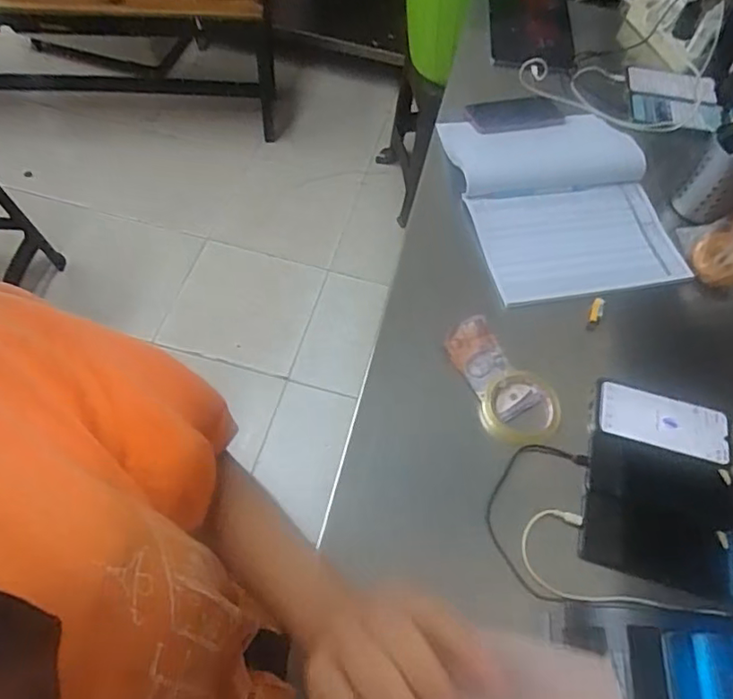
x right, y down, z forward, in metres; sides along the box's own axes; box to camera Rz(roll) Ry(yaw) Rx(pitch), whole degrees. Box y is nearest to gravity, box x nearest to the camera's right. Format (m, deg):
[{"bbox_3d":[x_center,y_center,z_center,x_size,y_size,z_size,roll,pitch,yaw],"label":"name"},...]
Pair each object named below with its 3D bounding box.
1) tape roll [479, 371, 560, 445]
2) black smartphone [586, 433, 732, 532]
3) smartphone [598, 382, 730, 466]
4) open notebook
[{"bbox_3d":[0.195,0.070,0.723,0.095,0.029,0.094,2,60,-3],"label":"tape roll"},{"bbox_3d":[0.350,0.157,0.688,0.167,0.015,0.077,15,60,4],"label":"black smartphone"},{"bbox_3d":[0.370,0.089,0.717,0.159,0.012,0.076,16,60,5],"label":"smartphone"},{"bbox_3d":[0.303,-0.240,0.885,0.301,0.032,0.343,-8,61,-9],"label":"open notebook"}]

